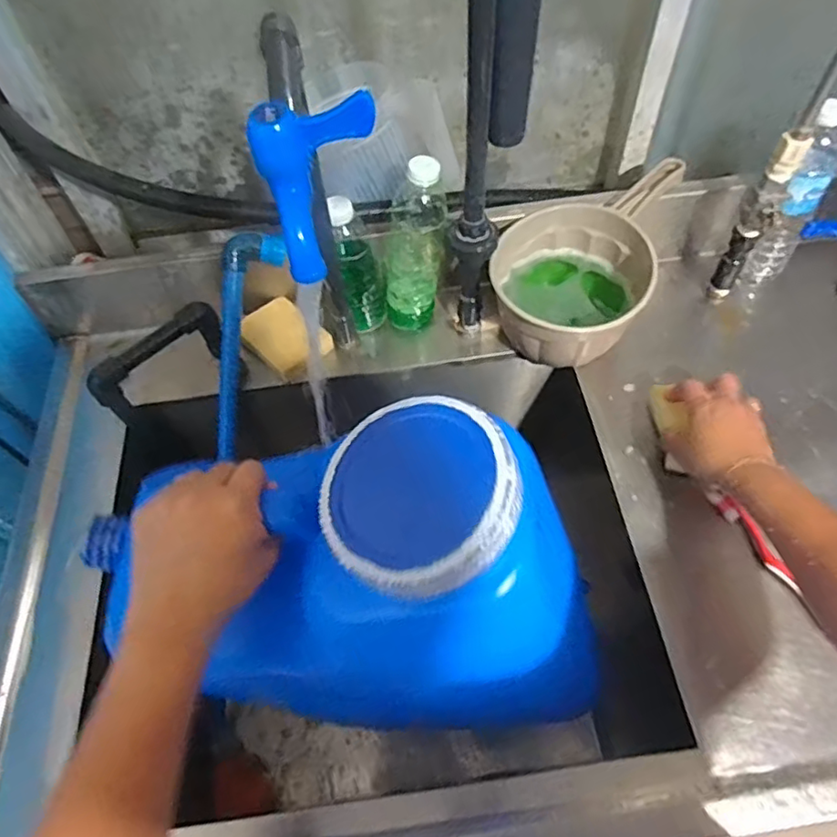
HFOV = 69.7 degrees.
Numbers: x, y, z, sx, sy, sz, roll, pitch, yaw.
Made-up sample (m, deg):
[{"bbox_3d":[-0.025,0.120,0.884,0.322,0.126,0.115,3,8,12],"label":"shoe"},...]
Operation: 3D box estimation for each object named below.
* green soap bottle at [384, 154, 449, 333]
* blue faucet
[{"bbox_3d":[-0.007,-0.189,0.669,0.076,0.201,0.053,6,57,7],"label":"green soap bottle"},{"bbox_3d":[-0.056,-0.132,0.329,0.062,0.080,0.062,-23,58,-12],"label":"blue faucet"}]

